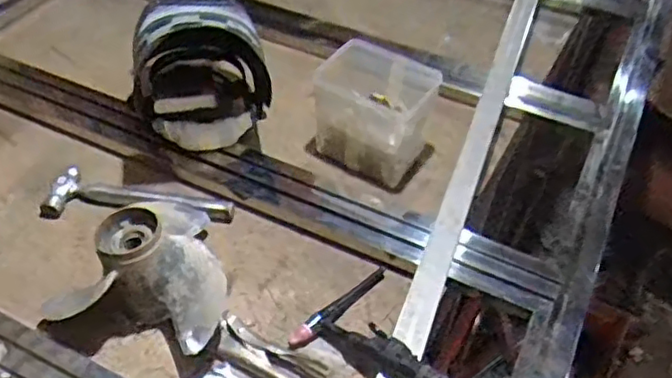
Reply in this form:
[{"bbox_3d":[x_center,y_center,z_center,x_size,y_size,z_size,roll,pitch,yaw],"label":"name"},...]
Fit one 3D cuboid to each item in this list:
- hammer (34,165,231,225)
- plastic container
[{"bbox_3d":[-0.282,0.012,0.939,0.269,0.027,0.075,4,46,2],"label":"hammer"},{"bbox_3d":[0.052,-0.115,0.974,0.160,0.143,0.118,25,51,21],"label":"plastic container"}]

